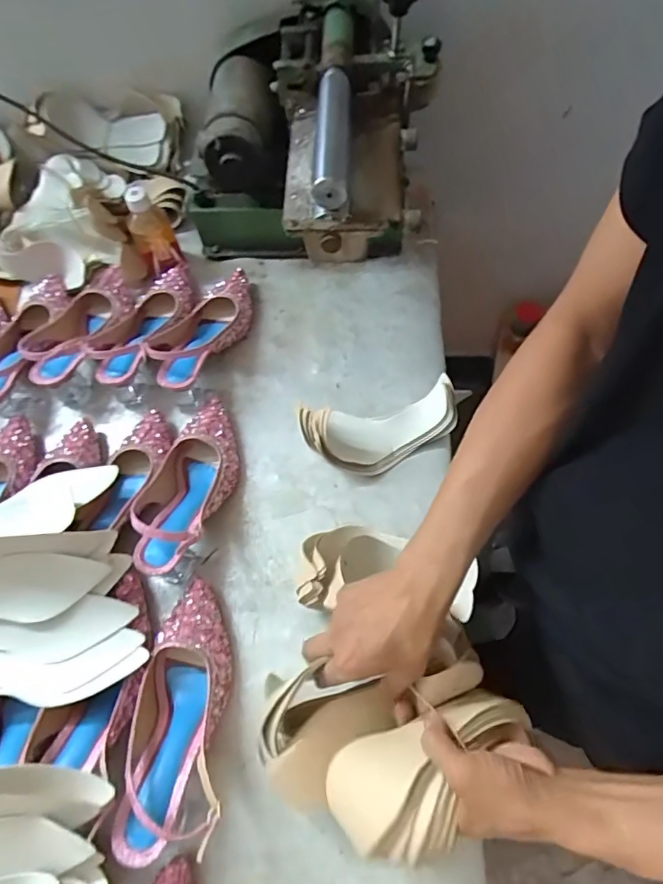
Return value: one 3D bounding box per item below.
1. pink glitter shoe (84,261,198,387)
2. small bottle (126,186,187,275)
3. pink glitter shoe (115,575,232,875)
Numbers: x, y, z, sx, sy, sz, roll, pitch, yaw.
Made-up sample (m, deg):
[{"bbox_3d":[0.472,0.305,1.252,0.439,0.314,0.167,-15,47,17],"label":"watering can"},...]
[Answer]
[{"bbox_3d":[-0.258,-0.175,0.713,0.092,0.064,0.240,19,67,12],"label":"pink glitter shoe"},{"bbox_3d":[-0.269,-0.321,0.746,0.058,0.110,0.063,-26,65,-9],"label":"small bottle"},{"bbox_3d":[-0.149,0.255,0.490,0.088,0.066,0.224,-6,64,0],"label":"pink glitter shoe"}]

